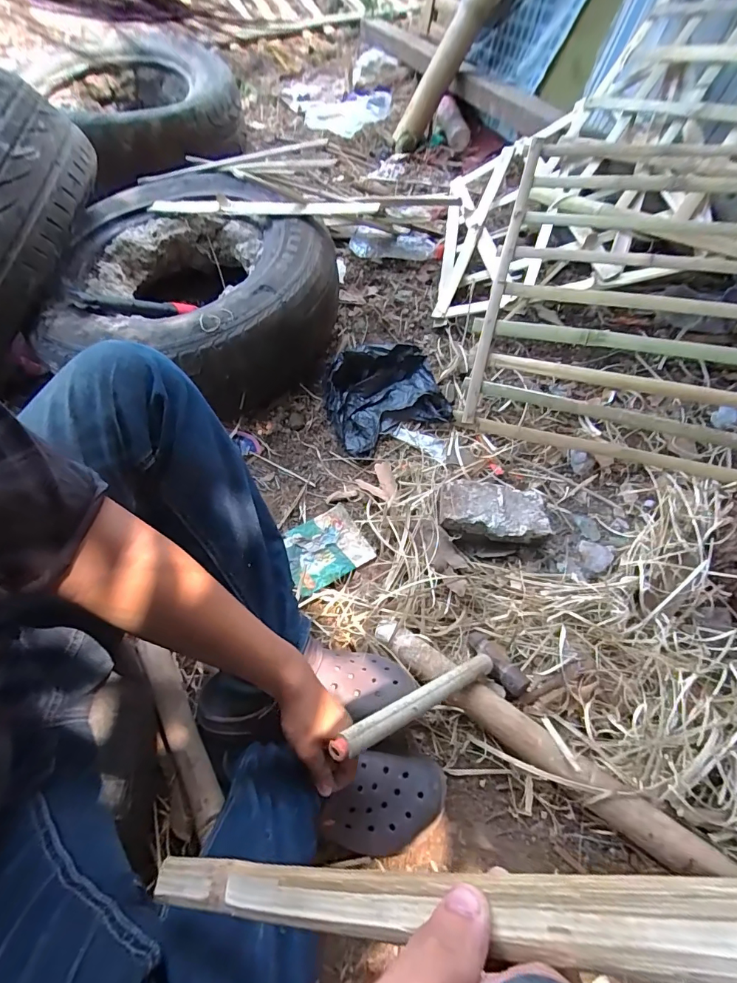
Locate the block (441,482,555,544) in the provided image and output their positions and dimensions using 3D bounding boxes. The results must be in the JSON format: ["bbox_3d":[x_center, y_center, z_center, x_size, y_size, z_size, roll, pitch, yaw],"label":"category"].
[{"bbox_3d":[0.196,0.032,0.693,0.168,0.050,0.091,6,61,6],"label":"block"}]

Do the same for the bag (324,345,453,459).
[{"bbox_3d":[0.026,-0.183,0.816,0.208,0.069,0.189,-21,62,-10],"label":"bag"}]

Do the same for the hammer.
[{"bbox_3d":[0.081,0.236,0.511,0.293,0.033,0.087,-1,52,-42],"label":"hammer"}]

